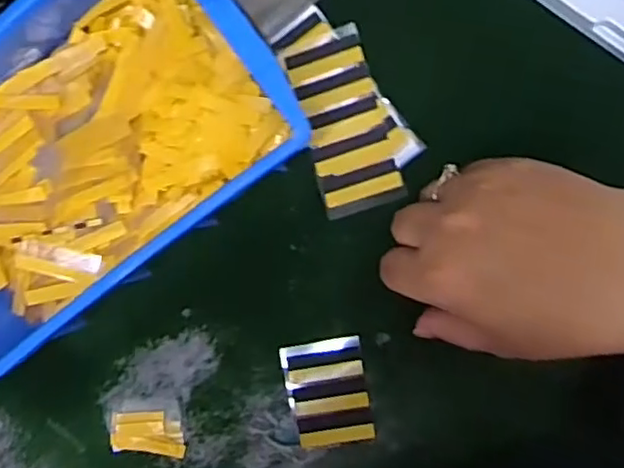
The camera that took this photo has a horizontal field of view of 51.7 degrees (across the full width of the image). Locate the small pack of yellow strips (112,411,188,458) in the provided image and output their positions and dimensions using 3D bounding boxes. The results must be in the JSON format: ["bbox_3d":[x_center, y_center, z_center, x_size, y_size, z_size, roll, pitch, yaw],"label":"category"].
[{"bbox_3d":[-0.091,0.111,0.356,0.042,0.004,0.023,2,92,8],"label":"small pack of yellow strips"}]

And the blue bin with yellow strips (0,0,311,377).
[{"bbox_3d":[-0.113,-0.044,0.322,0.202,0.065,0.142,-36,87,7],"label":"blue bin with yellow strips"}]

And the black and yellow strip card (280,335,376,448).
[{"bbox_3d":[0.009,0.085,0.345,0.041,0.007,0.054,-10,84,1],"label":"black and yellow strip card"}]

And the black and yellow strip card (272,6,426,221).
[{"bbox_3d":[0.019,-0.065,0.332,0.052,0.008,0.103,-18,89,8],"label":"black and yellow strip card"}]

